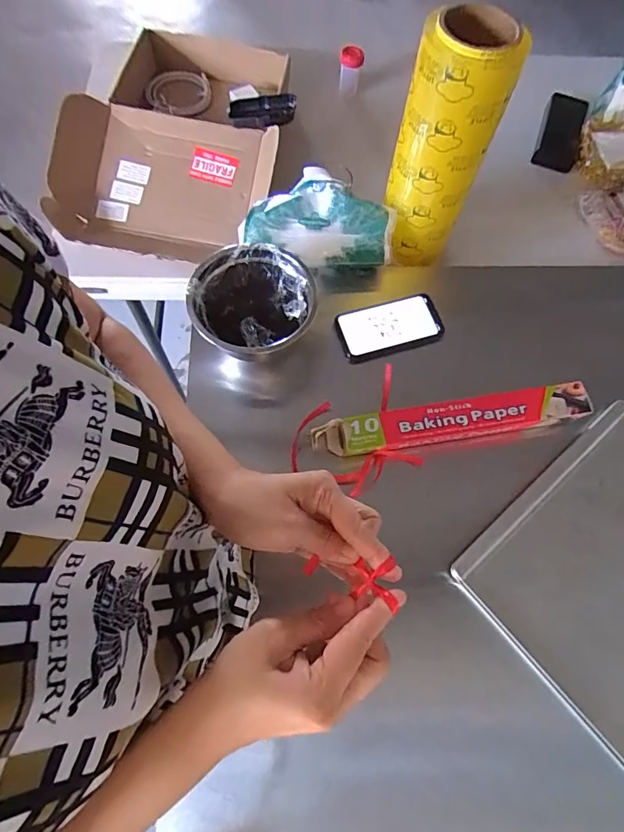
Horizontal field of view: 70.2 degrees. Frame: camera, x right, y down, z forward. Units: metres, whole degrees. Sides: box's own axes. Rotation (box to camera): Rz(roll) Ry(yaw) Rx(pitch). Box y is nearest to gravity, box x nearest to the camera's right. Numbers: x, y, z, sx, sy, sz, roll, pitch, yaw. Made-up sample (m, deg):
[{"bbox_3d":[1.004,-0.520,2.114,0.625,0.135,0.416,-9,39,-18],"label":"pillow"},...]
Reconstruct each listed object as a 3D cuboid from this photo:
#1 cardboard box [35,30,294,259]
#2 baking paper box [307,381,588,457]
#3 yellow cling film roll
[{"bbox_3d":[-0.225,-0.482,0.763,0.344,0.089,0.480,7,69,0],"label":"cardboard box"},{"bbox_3d":[0.170,0.012,0.550,0.338,0.042,0.051,-9,69,-6],"label":"baking paper box"},{"bbox_3d":[0.159,-0.335,0.574,0.094,0.275,0.110,-13,70,-7],"label":"yellow cling film roll"}]

